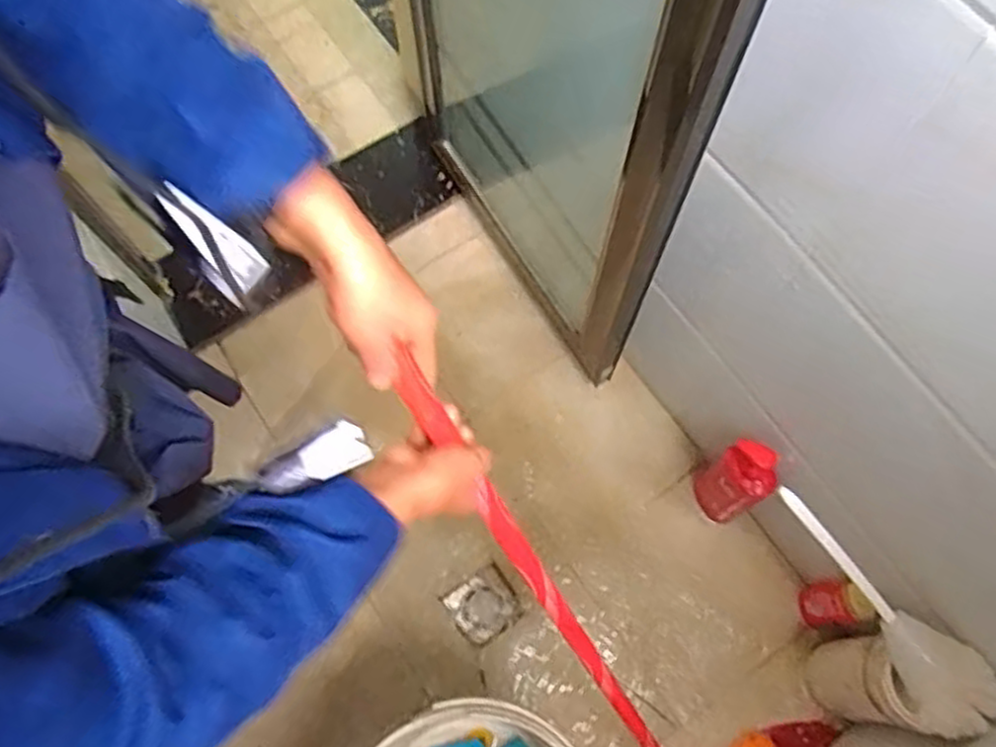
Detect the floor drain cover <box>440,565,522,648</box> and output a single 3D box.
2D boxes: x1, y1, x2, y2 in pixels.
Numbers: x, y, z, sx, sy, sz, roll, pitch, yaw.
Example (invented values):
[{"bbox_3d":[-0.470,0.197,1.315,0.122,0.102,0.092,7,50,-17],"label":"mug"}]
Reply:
[{"bbox_3d":[-0.024,0.377,1.192,0.100,0.013,0.099,-35,73,-12],"label":"floor drain cover"}]

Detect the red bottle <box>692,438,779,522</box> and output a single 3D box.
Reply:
[{"bbox_3d":[0.358,0.170,1.123,0.058,0.284,0.091,-37,73,-13],"label":"red bottle"}]

